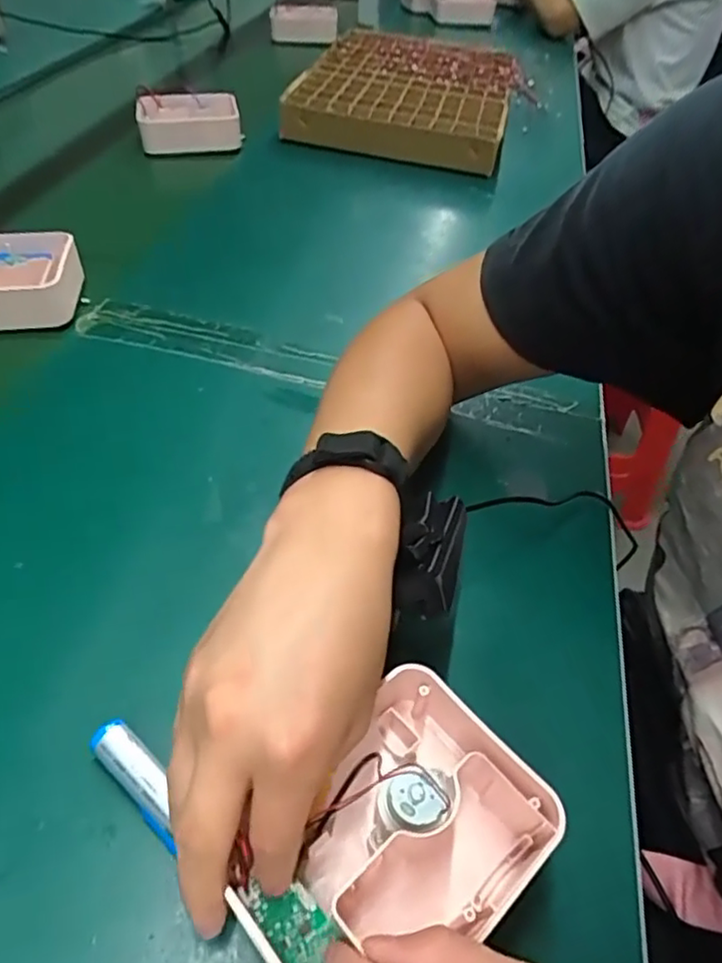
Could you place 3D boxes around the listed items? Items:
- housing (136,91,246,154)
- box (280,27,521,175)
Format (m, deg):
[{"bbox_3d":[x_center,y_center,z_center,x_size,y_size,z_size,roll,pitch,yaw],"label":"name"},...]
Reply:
[{"bbox_3d":[-0.234,-0.492,0.862,0.133,0.050,0.094,-8,48,-16],"label":"housing"},{"bbox_3d":[0.076,-0.601,0.972,0.293,0.051,0.426,12,46,3],"label":"box"}]

